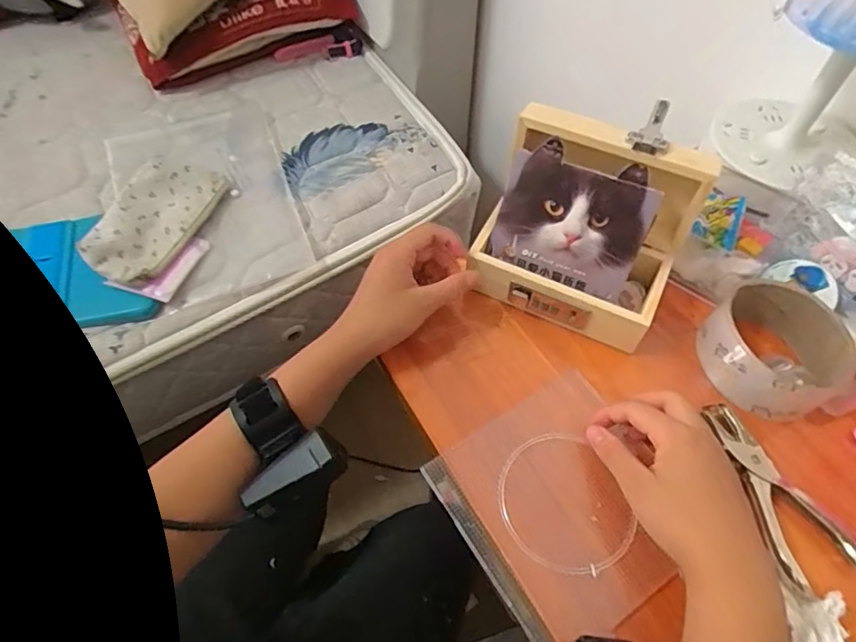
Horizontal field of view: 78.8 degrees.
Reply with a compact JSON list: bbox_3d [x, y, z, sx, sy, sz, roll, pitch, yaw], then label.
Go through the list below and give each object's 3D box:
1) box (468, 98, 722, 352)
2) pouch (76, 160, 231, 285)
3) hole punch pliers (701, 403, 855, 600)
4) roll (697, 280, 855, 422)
[{"bbox_3d":[0.118,-0.069,0.400,0.146,0.121,0.103,22,59,13],"label":"box"},{"bbox_3d":[-0.361,-0.138,0.689,0.106,0.019,0.204,22,59,-6],"label":"pouch"},{"bbox_3d":[0.236,0.110,0.349,0.054,0.017,0.122,-10,57,-6],"label":"hole punch pliers"},{"bbox_3d":[0.254,0.022,0.383,0.087,0.041,0.091,0,57,0],"label":"roll"}]

